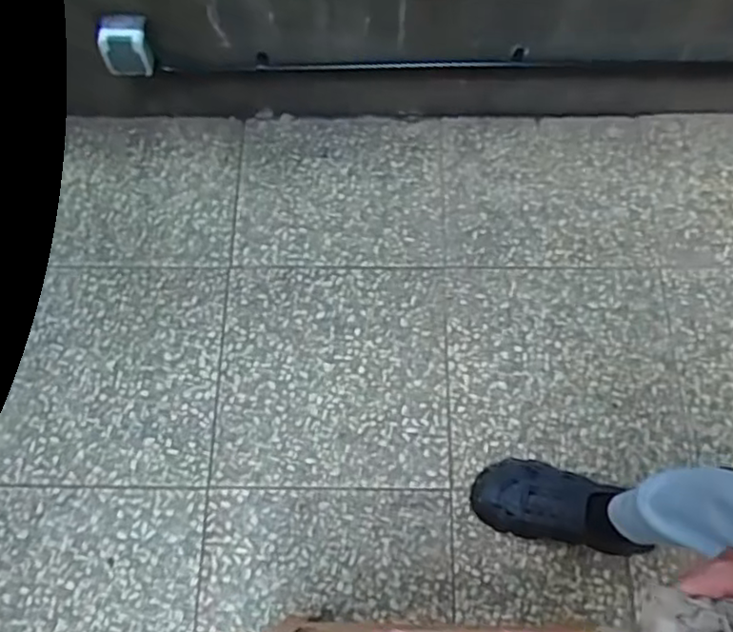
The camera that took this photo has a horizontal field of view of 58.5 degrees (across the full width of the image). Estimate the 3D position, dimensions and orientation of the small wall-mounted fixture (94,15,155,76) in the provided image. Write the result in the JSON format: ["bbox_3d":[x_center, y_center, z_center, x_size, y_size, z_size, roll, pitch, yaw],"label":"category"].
[{"bbox_3d":[-0.420,-0.467,1.132,0.090,0.079,0.058,-3,69,0],"label":"small wall-mounted fixture"}]

